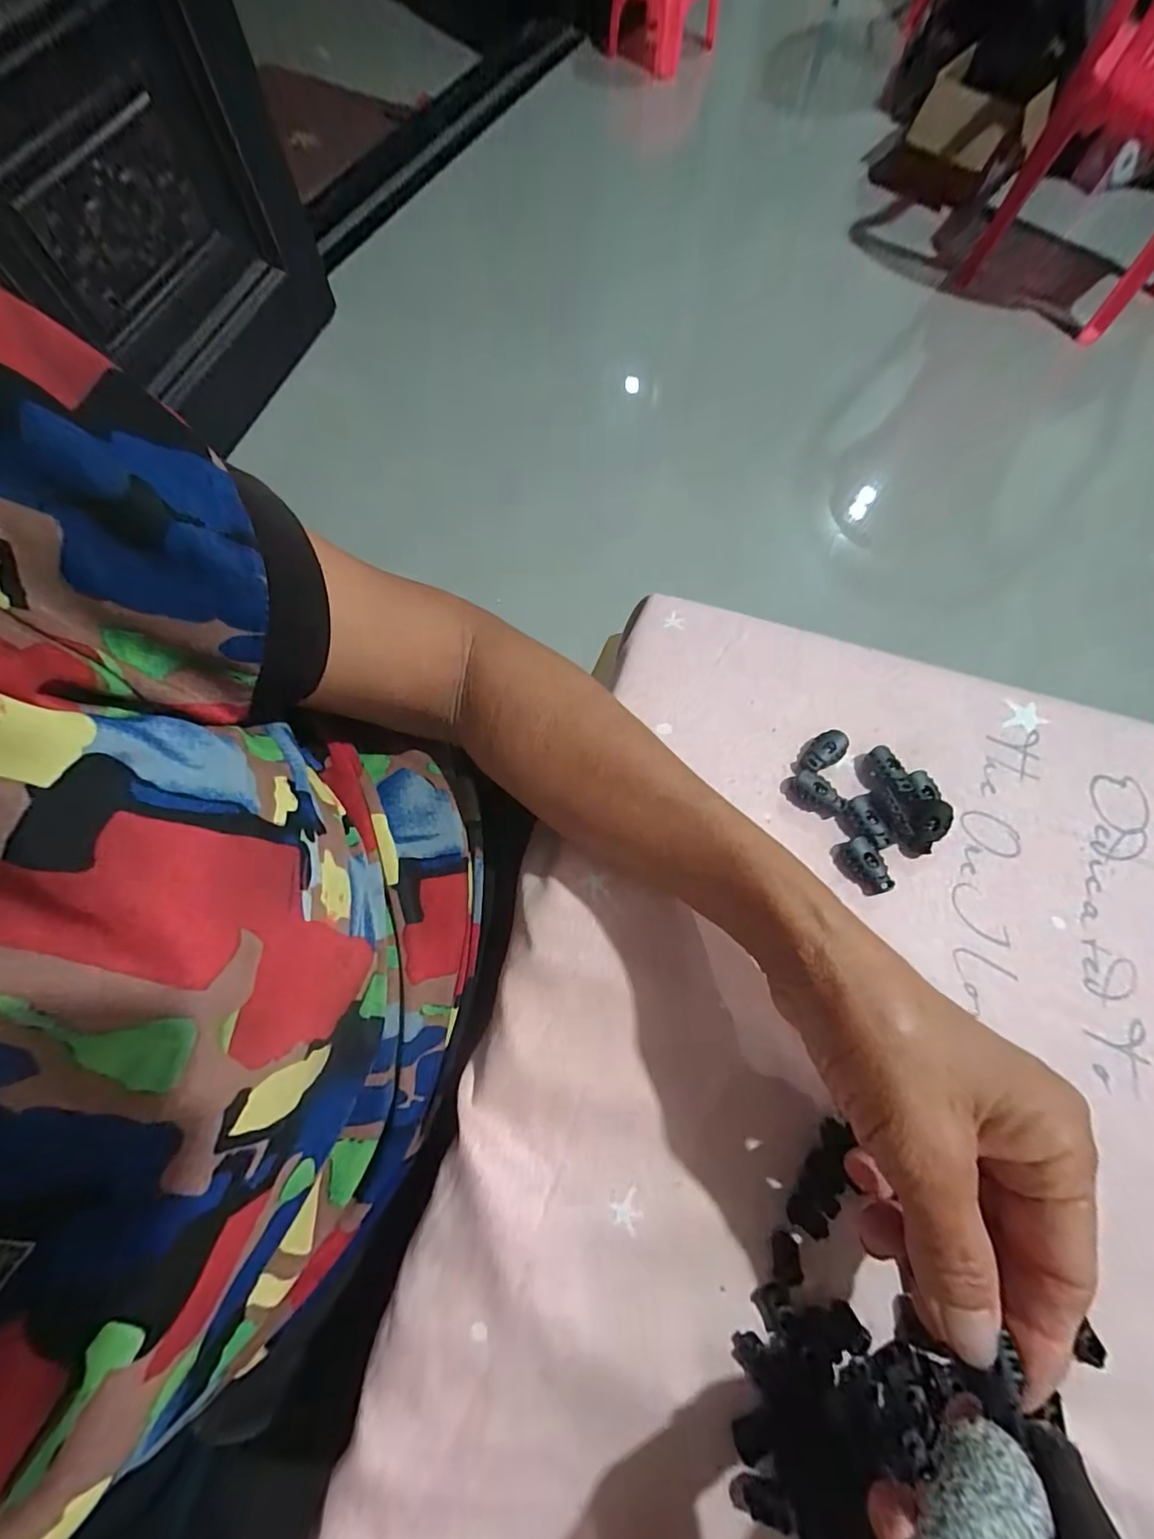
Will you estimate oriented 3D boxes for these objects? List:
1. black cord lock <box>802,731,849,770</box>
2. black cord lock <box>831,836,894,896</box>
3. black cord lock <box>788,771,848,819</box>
[{"bbox_3d":[0.136,-0.009,0.292,0.032,0.008,0.015,-34,72,-13],"label":"black cord lock"},{"bbox_3d":[0.146,0.049,0.268,0.017,0.009,0.029,-30,71,-12],"label":"black cord lock"},{"bbox_3d":[0.128,0.014,0.283,0.029,0.009,0.016,36,72,13],"label":"black cord lock"}]

